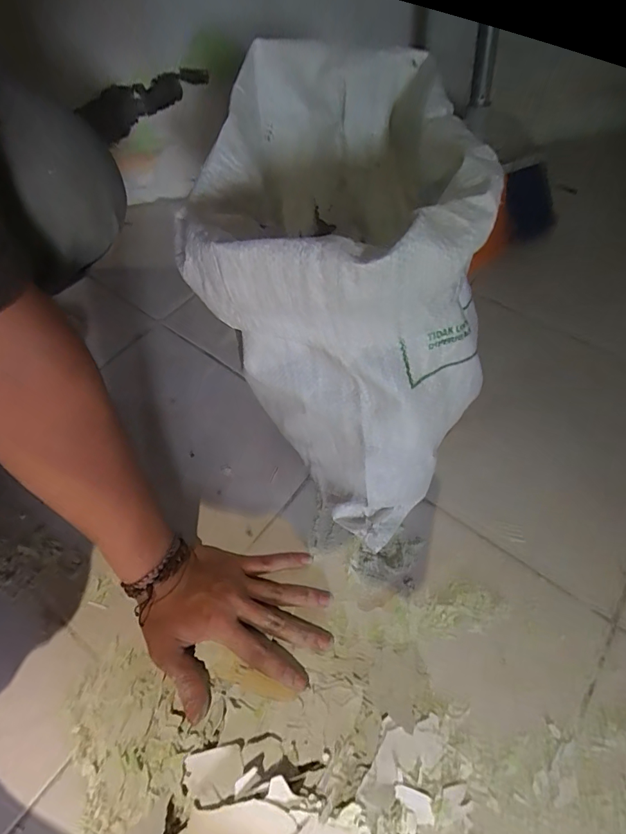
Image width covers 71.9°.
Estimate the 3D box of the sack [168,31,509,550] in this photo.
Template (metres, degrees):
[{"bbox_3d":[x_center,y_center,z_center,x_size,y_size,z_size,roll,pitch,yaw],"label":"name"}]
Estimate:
[{"bbox_3d":[0.031,-0.095,0.381,0.188,0.304,0.296,10,61,8],"label":"sack"}]

